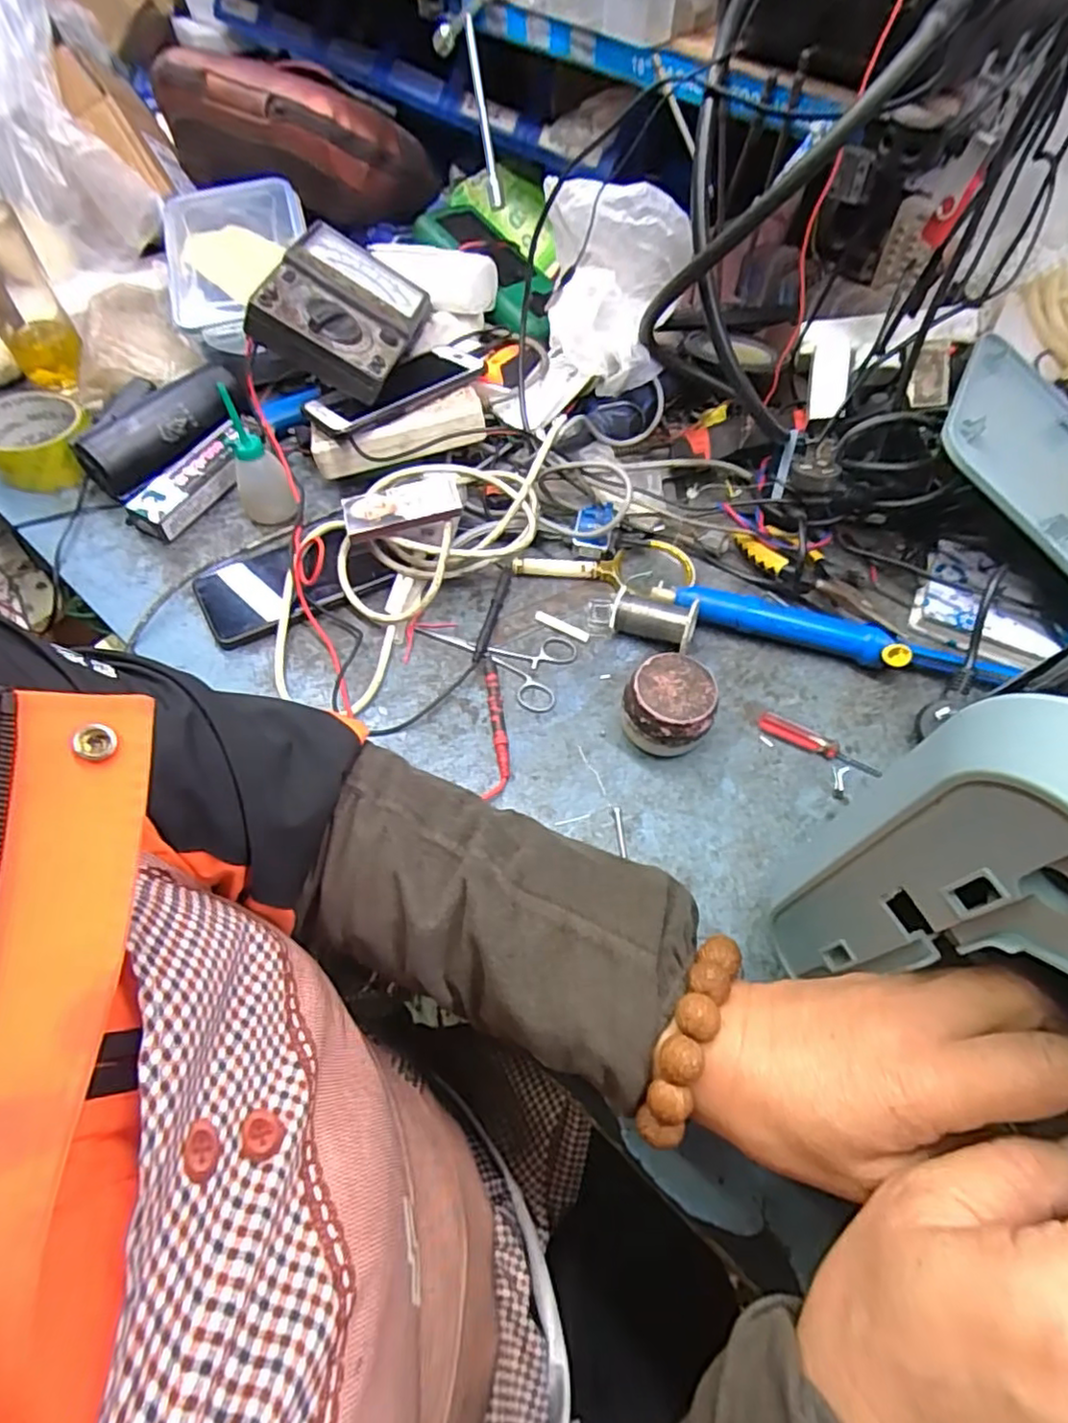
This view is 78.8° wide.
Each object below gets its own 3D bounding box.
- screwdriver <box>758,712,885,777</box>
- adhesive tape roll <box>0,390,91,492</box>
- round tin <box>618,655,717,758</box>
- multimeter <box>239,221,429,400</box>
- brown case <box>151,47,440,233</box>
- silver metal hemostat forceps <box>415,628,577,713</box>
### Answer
[{"bbox_3d":[0.204,0.025,0.467,0.088,0.012,0.013,29,61,14],"label":"screwdriver"},{"bbox_3d":[-0.442,-0.239,0.585,0.086,0.045,0.097,-29,64,-19],"label":"adhesive tape roll"},{"bbox_3d":[0.091,-0.001,0.455,0.058,0.056,0.056,12,58,5],"label":"round tin"},{"bbox_3d":[-0.158,-0.346,0.561,0.113,0.033,0.171,27,51,-23],"label":"multimeter"},{"bbox_3d":[-0.241,-0.553,0.640,0.268,0.113,0.095,10,58,3],"label":"brown case"},{"bbox_3d":[-0.023,-0.053,0.509,0.124,0.005,0.070,33,62,17],"label":"silver metal hemostat forceps"}]

